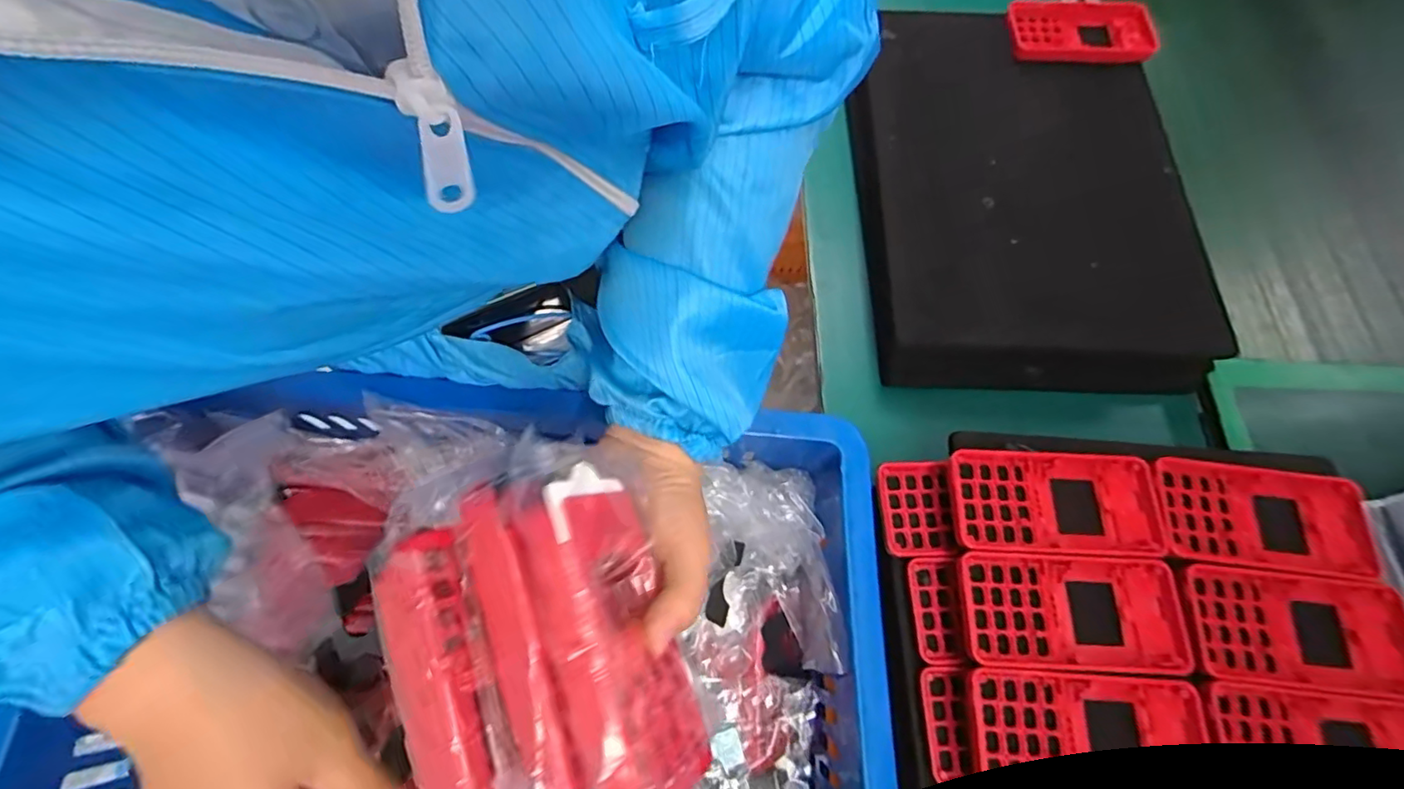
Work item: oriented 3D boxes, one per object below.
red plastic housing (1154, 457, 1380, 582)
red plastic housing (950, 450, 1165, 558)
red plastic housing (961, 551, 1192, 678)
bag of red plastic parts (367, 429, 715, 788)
[{"bbox_3d":[0.343,0.076,0.364,0.118,0.013,0.062,8,68,1],"label":"red plastic housing"},{"bbox_3d":[0.222,0.068,0.371,0.124,0.008,0.063,3,67,0],"label":"red plastic housing"},{"bbox_3d":[0.218,0.129,0.351,0.122,0.015,0.064,4,67,0],"label":"red plastic housing"},{"bbox_3d":[-0.065,0.107,0.225,0.110,0.047,0.166,-21,69,-10],"label":"bag of red plastic parts"}]

